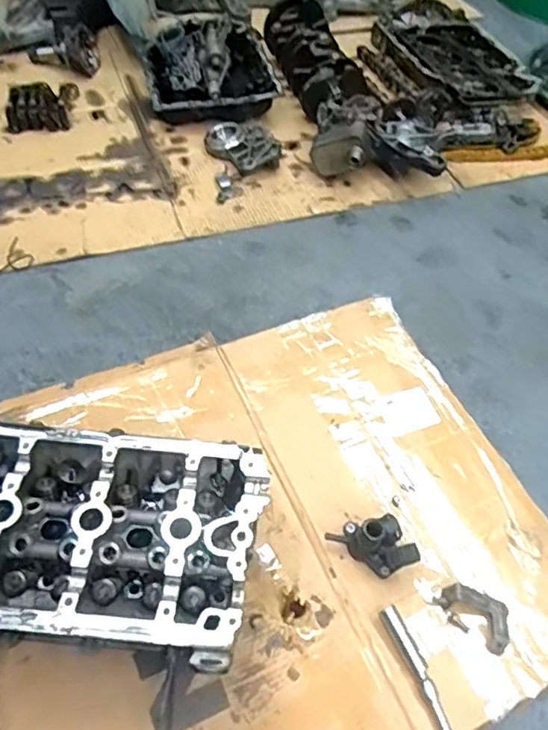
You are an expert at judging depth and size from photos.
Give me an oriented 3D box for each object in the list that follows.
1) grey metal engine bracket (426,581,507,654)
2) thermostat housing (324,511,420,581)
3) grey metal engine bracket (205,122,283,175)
[{"bbox_3d":[0.240,0.293,0.679,0.089,0.021,0.050,34,59,17],"label":"grey metal engine bracket"},{"bbox_3d":[0.128,0.212,0.697,0.097,0.074,0.060,37,58,18],"label":"thermostat housing"},{"bbox_3d":[-0.070,-0.468,1.232,0.171,0.041,0.102,36,60,19],"label":"grey metal engine bracket"}]

